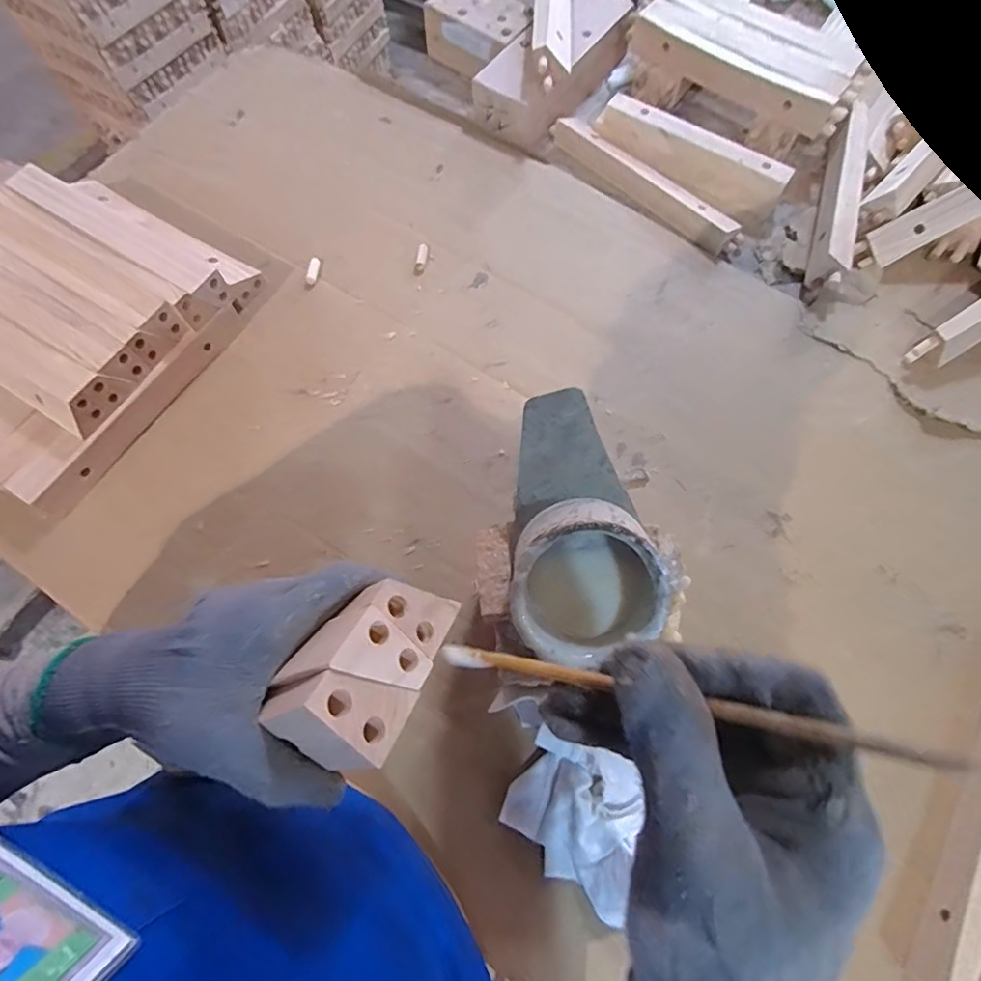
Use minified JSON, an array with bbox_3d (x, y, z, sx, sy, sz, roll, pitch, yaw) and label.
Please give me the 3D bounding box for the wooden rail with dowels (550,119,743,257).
[{"bbox_3d":[0.180,-0.360,0.629,0.035,0.025,0.263,-42,74,-13],"label":"wooden rail with dowels"}]

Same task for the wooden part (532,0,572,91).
[{"bbox_3d":[0.074,-0.589,0.647,0.048,0.035,0.260,2,69,3],"label":"wooden part"}]

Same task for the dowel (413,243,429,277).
[{"bbox_3d":[-0.077,-0.256,0.599,0.012,0.007,0.041,8,70,5],"label":"dowel"}]

